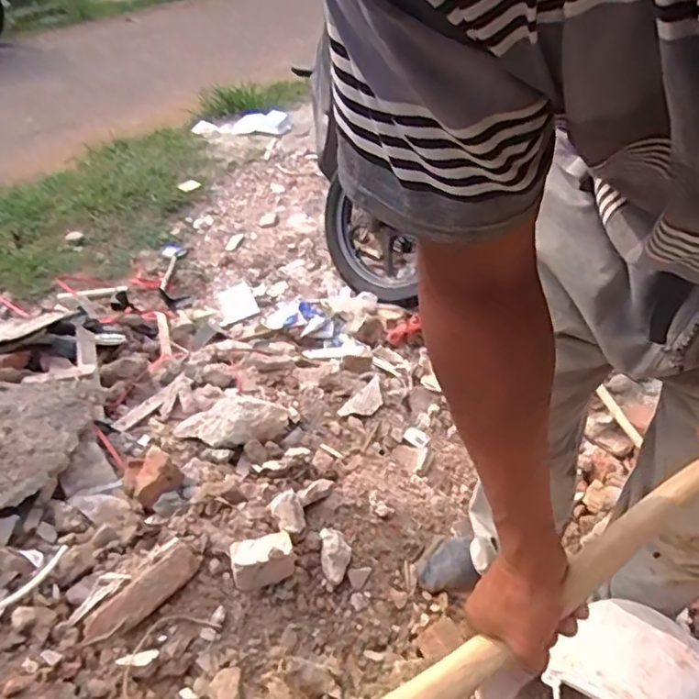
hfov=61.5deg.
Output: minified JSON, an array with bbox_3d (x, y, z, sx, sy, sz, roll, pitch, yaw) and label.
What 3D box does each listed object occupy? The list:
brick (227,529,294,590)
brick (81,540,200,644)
[{"bbox_3d":[-0.125,0.302,0.845,0.089,0.073,0.046,-16,43,-13],"label":"brick"},{"bbox_3d":[-0.279,0.324,0.783,0.048,0.032,0.159,30,51,33],"label":"brick"}]

